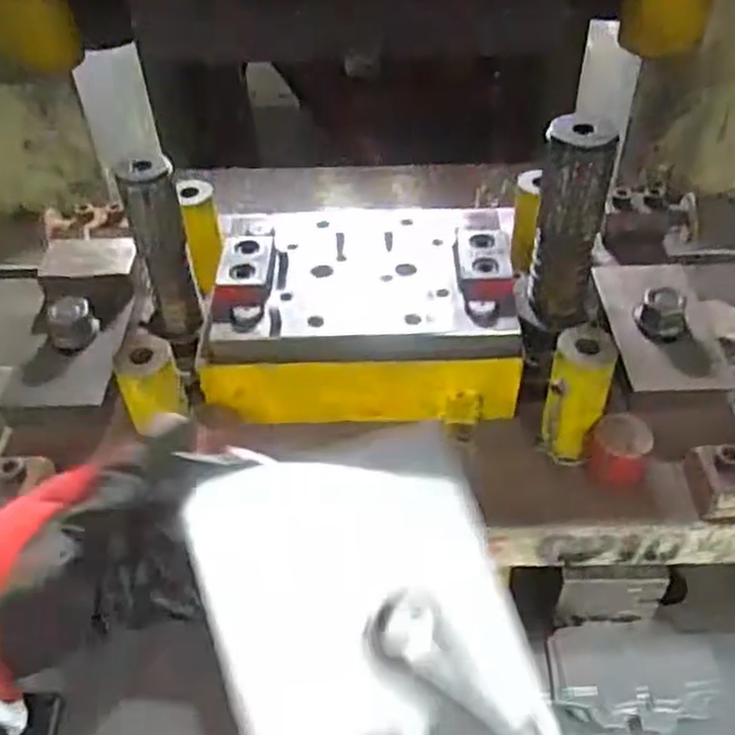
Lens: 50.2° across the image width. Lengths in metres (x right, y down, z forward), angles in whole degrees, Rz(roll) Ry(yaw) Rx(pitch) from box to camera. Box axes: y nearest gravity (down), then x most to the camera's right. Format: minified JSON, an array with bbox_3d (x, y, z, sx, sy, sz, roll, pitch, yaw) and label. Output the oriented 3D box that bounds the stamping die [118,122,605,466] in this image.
[{"bbox_3d":[0.001,-0.076,0.590,0.332,0.174,0.221,-1,44,1],"label":"stamping die"}]

